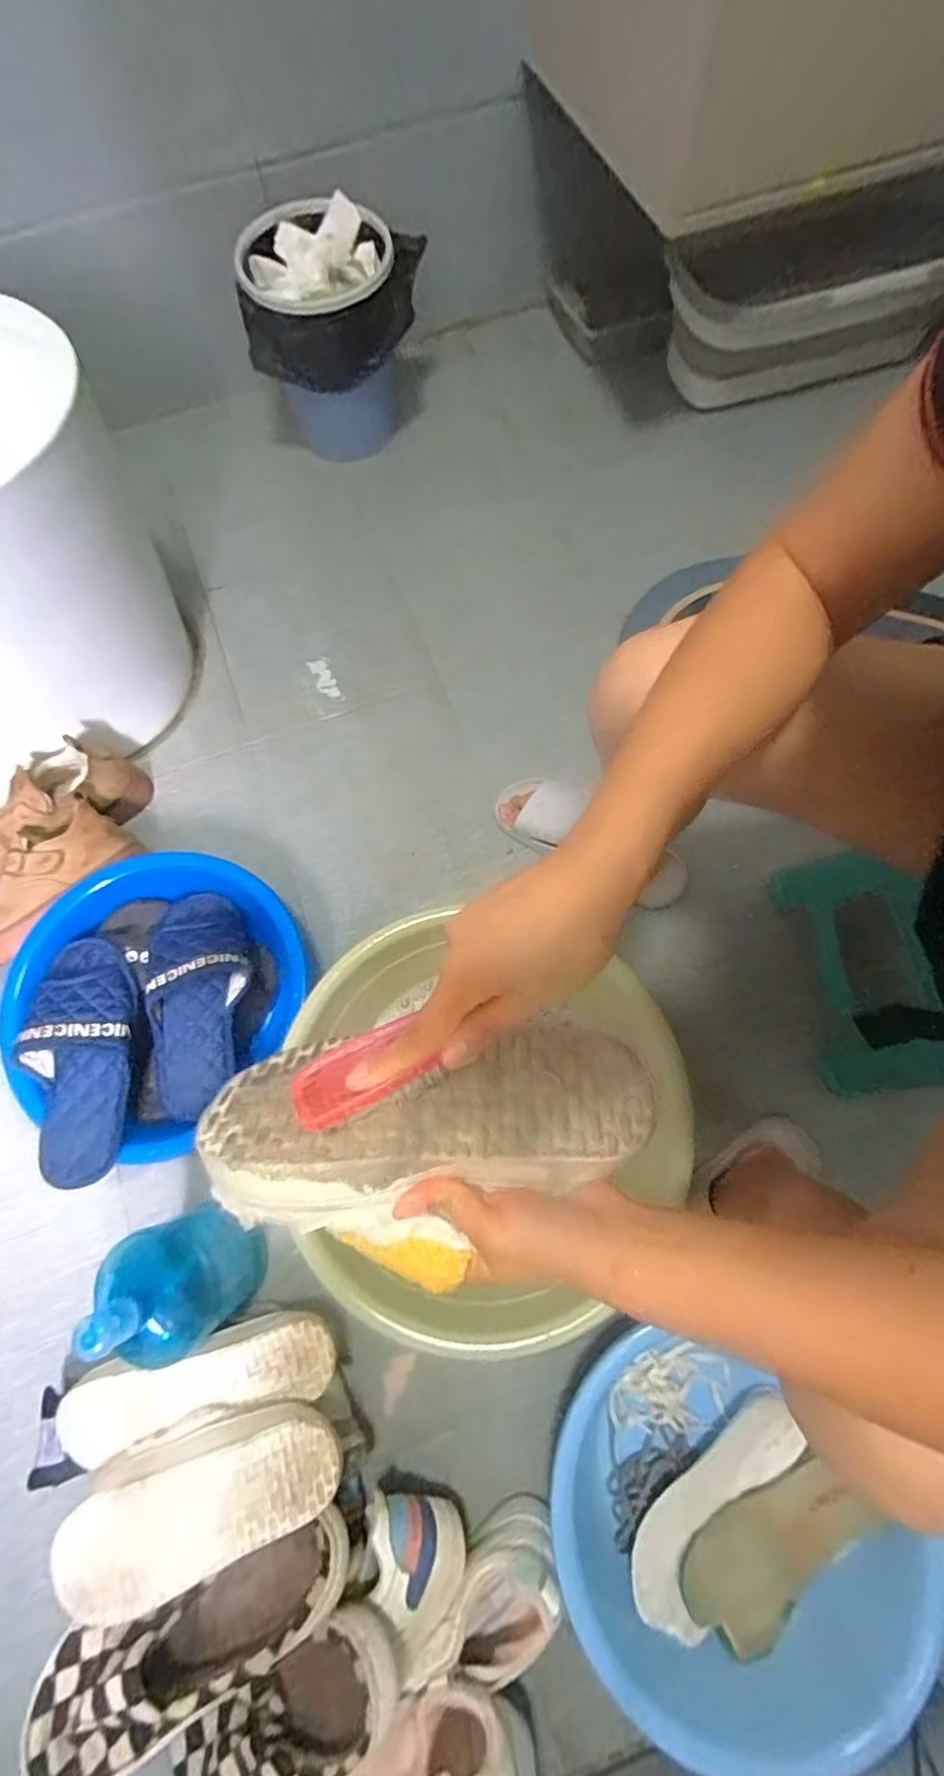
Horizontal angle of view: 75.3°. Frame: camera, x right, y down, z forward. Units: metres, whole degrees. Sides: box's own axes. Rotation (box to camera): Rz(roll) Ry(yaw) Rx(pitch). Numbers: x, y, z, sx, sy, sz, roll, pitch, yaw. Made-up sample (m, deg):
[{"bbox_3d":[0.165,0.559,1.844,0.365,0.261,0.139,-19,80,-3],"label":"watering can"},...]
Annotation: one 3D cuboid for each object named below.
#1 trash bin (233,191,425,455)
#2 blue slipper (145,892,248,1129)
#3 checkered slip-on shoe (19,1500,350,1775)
[{"bbox_3d":[-0.228,-0.875,0.978,0.252,0.253,0.252,-25,73,-7],"label":"trash bin"},{"bbox_3d":[-0.314,0.125,0.714,0.114,0.056,0.262,-13,73,-3],"label":"blue slipper"},{"bbox_3d":[-0.233,0.632,0.515,0.277,0.084,0.092,-27,74,-7],"label":"checkered slip-on shoe"}]

